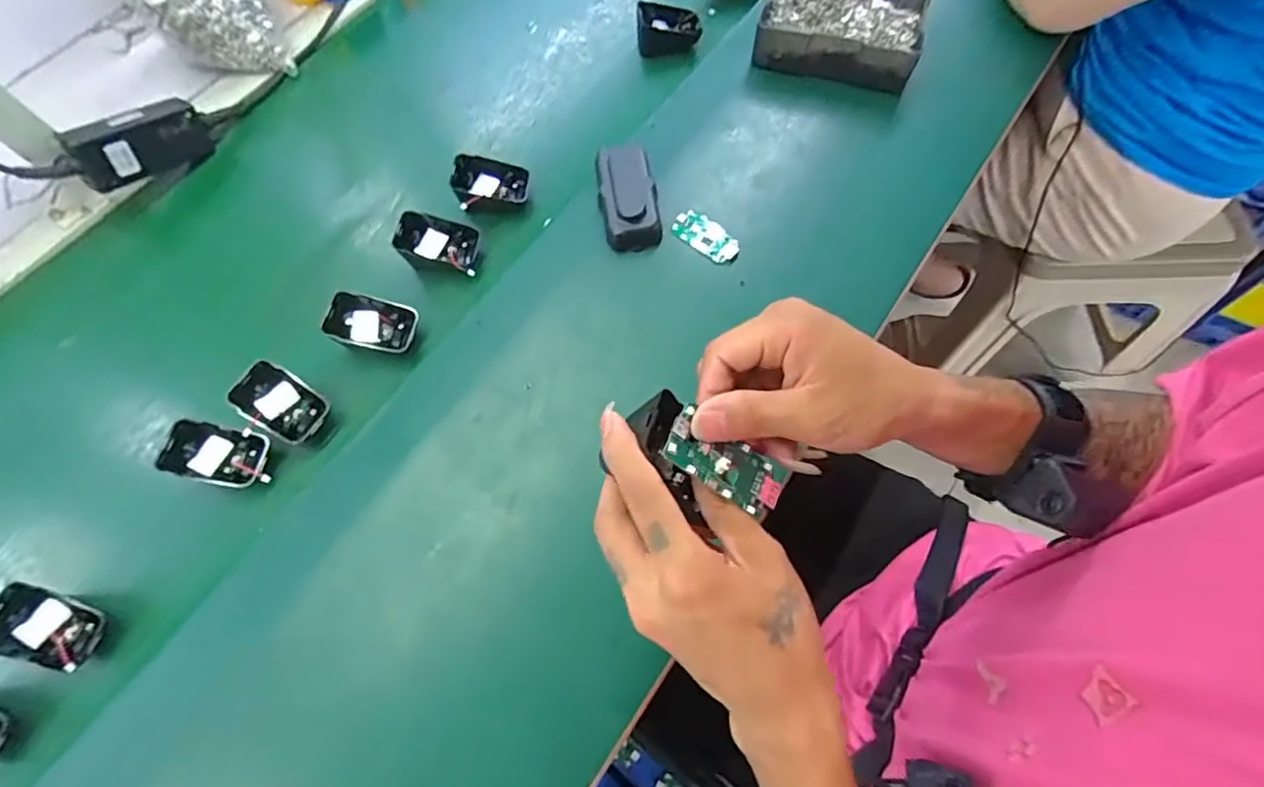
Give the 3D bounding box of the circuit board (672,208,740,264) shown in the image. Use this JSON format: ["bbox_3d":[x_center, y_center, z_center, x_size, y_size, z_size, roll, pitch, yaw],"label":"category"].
[{"bbox_3d":[0.066,-0.140,0.518,0.067,0.015,0.031,38,75,16],"label":"circuit board"}]

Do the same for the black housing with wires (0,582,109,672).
[{"bbox_3d":[-0.409,0.162,0.404,0.068,0.022,0.043,25,64,-9],"label":"black housing with wires"}]

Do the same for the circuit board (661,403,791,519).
[{"bbox_3d":[0.045,0.032,0.277,0.063,0.007,0.031,28,70,-18],"label":"circuit board"}]

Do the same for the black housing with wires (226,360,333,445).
[{"bbox_3d":[-0.280,0.007,0.459,0.067,0.017,0.047,33,77,-14],"label":"black housing with wires"}]

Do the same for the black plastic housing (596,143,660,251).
[{"bbox_3d":[-0.004,-0.181,0.527,0.052,0.030,0.108,-8,66,4],"label":"black plastic housing"}]

